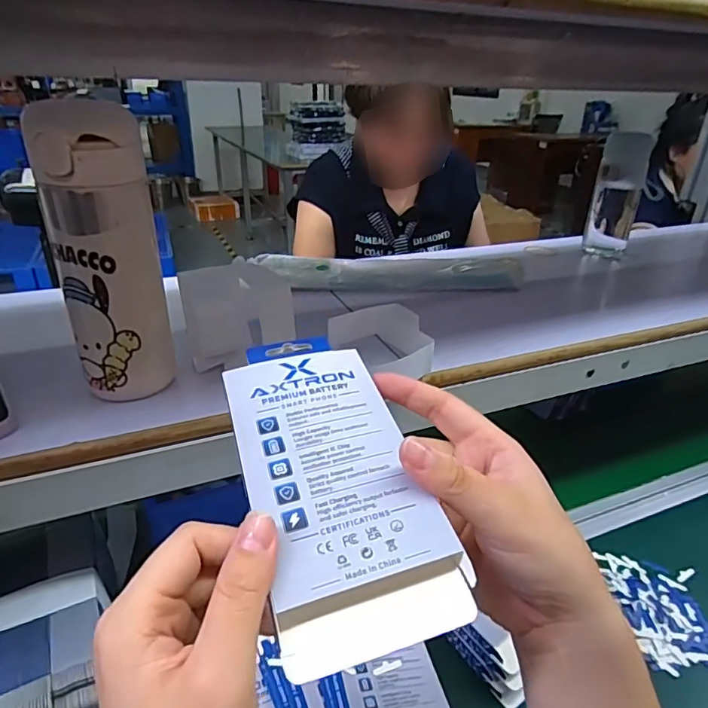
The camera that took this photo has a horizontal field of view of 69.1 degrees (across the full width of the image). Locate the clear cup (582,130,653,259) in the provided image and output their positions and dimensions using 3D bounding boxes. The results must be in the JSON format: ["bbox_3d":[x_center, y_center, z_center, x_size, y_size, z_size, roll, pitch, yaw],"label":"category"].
[{"bbox_3d":[0.363,-0.217,0.712,0.060,0.156,0.050,13,30,19],"label":"clear cup"}]

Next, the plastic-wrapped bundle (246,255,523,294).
[{"bbox_3d":[0.047,-0.095,0.606,0.310,0.024,0.080,-3,28,-9],"label":"plastic-wrapped bundle"}]

